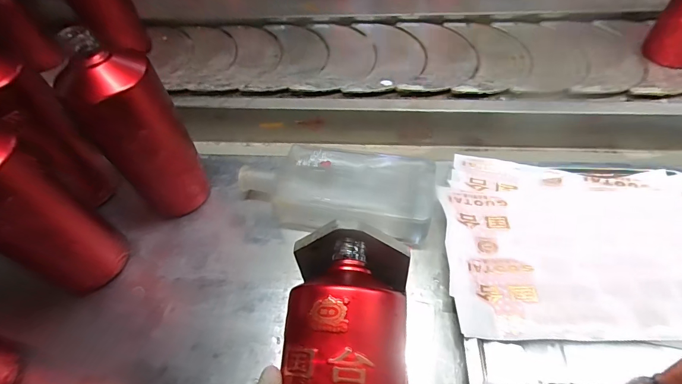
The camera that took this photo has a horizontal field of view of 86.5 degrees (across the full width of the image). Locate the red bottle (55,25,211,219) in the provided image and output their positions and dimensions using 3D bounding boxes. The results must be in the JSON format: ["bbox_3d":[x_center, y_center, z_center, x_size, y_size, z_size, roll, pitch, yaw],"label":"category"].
[{"bbox_3d":[-0.216,-0.060,0.397,0.085,0.209,0.076,-39,59,-21],"label":"red bottle"}]

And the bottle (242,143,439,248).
[{"bbox_3d":[-0.011,0.000,0.426,0.230,0.057,0.099,6,55,10],"label":"bottle"}]

